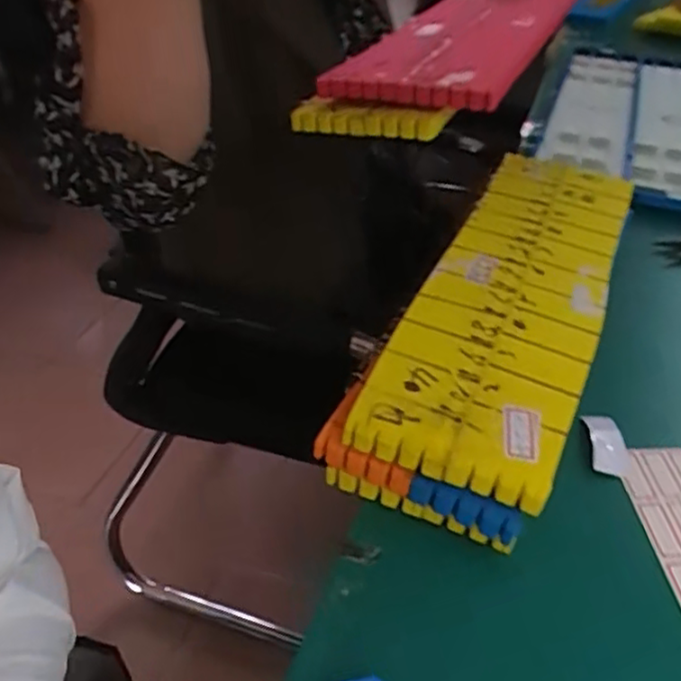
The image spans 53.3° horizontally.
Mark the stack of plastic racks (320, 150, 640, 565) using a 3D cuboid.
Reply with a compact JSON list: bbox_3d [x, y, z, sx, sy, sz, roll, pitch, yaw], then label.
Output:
[{"bbox_3d":[0.112,-0.027,0.434,0.106,0.041,0.344,20,43,17],"label":"stack of plastic racks"}]

